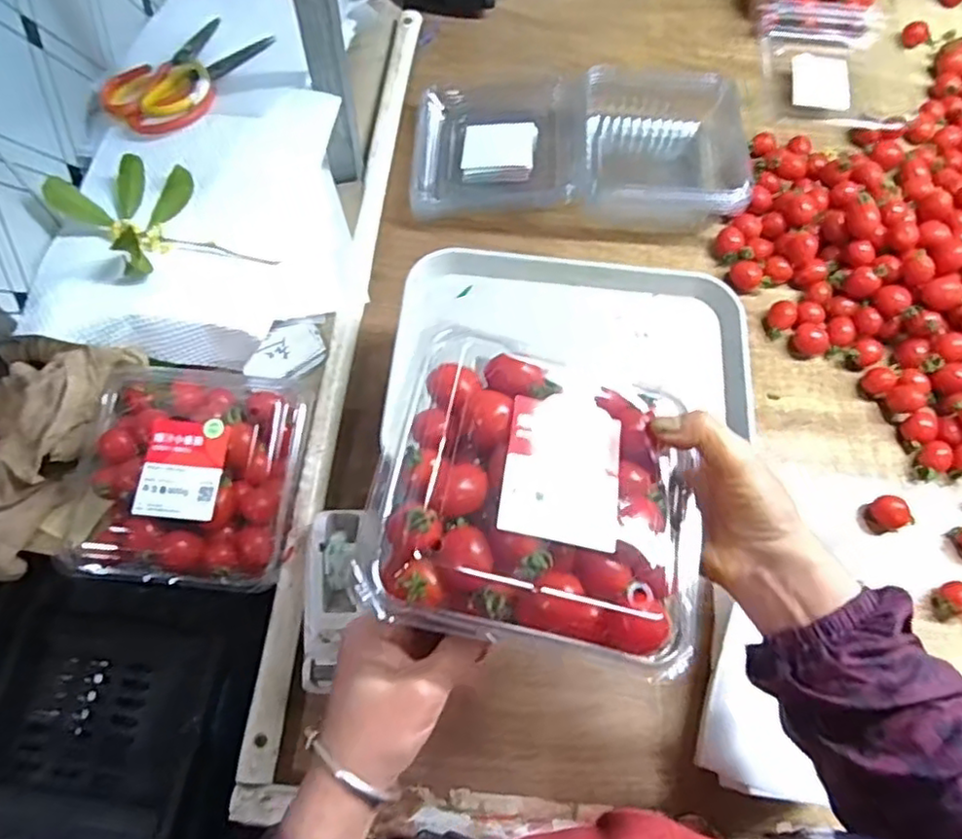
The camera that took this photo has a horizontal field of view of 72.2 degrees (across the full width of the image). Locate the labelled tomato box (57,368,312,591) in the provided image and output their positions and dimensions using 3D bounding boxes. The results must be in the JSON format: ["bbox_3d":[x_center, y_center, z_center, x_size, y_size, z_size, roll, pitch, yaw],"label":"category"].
[{"bbox_3d":[-0.238,0.039,0.544,0.169,0.067,0.188,5,68,1],"label":"labelled tomato box"}]

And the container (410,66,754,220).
[{"bbox_3d":[0.103,-0.298,0.724,0.350,0.060,0.176,2,68,-1],"label":"container"}]

